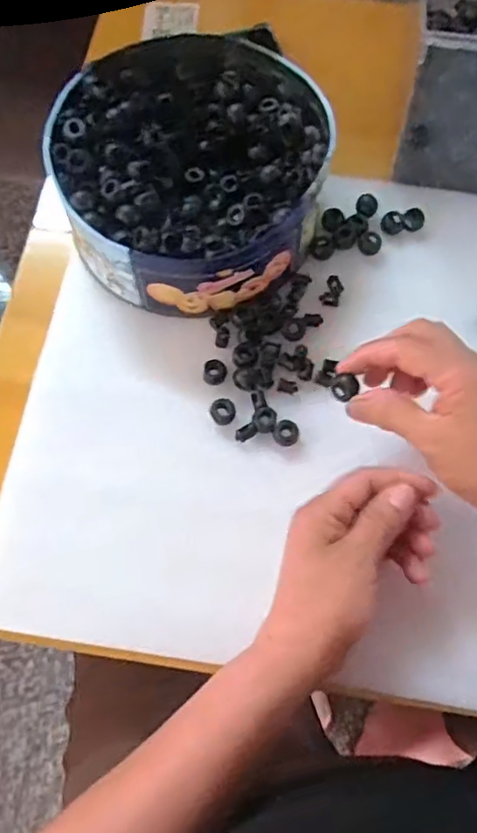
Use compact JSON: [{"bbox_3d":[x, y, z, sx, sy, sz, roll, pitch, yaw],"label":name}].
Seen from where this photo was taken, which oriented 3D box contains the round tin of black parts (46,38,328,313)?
[{"bbox_3d":[-0.030,-0.180,0.444,0.185,0.062,0.209,14,70,4],"label":"round tin of black parts"}]

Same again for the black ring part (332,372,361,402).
[{"bbox_3d":[0.065,-0.017,0.375,0.017,0.013,0.016,0,69,-1],"label":"black ring part"}]

